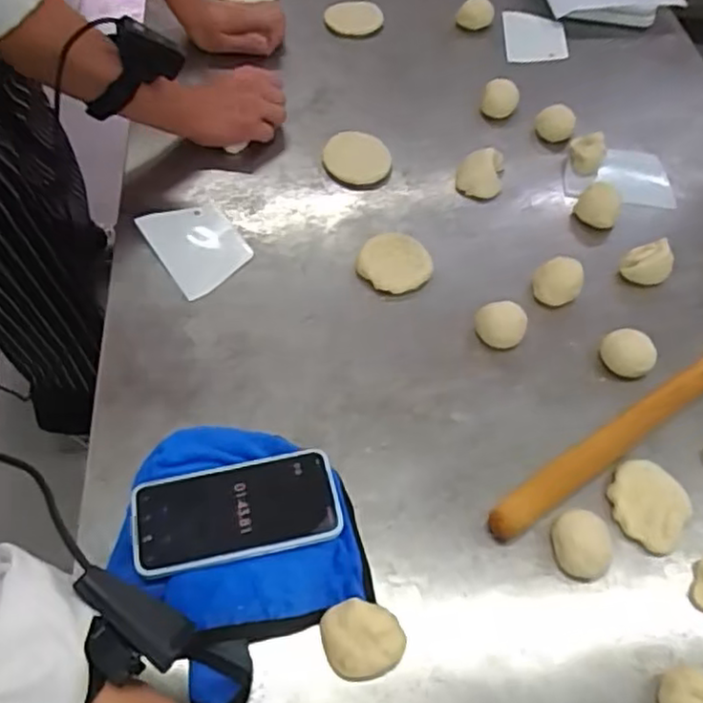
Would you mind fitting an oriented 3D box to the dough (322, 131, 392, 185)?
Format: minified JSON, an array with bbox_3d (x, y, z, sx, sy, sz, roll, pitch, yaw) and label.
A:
[{"bbox_3d":[0.007,-0.231,0.795,0.078,0.007,0.078,10,56,2],"label":"dough"}]

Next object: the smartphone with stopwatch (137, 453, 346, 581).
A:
[{"bbox_3d":[-0.088,0.123,0.519,0.156,0.007,0.078,-10,52,-10],"label":"smartphone with stopwatch"}]

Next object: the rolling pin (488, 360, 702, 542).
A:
[{"bbox_3d":[0.231,0.080,0.591,0.279,0.034,0.028,-29,63,-21],"label":"rolling pin"}]

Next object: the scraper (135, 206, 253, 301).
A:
[{"bbox_3d":[-0.162,-0.115,0.707,0.087,0.007,0.117,-29,63,-21],"label":"scraper"}]

